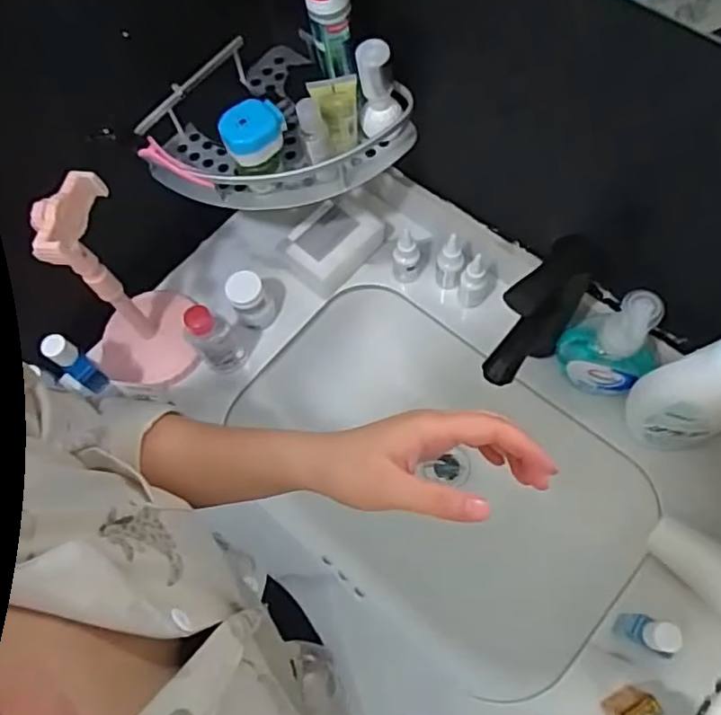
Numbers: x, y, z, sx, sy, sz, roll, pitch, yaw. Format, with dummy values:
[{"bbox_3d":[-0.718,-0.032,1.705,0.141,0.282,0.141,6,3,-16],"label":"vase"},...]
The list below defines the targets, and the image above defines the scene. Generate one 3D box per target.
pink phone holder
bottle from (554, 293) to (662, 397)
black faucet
[{"bbox_3d":[-0.245,-0.063,0.602,0.108,0.261,0.102,-1,68,3],"label":"pink phone holder"},{"bbox_3d":[0.248,-0.014,0.606,0.083,0.149,0.053,34,74,15],"label":"bottle"},{"bbox_3d":[0.168,-0.033,0.600,0.147,0.176,0.045,-43,72,-13],"label":"black faucet"}]

